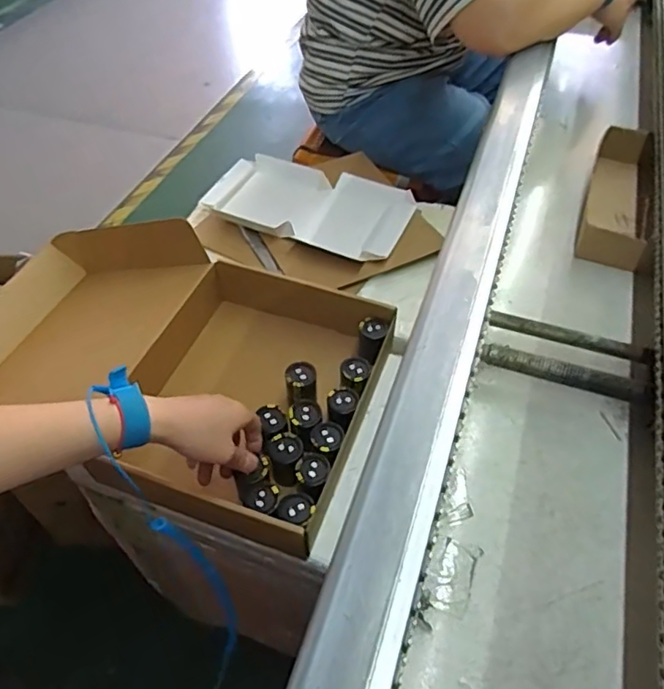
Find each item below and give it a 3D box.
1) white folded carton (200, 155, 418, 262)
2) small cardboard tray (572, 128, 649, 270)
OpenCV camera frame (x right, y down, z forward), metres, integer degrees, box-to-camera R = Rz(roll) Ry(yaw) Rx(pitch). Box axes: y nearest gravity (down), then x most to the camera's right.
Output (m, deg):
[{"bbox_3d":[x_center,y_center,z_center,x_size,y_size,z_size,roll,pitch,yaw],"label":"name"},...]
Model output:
[{"bbox_3d":[-0.030,-0.210,0.867,0.295,0.039,0.163,22,53,18],"label":"white folded carton"},{"bbox_3d":[0.344,-0.181,0.696,0.070,0.043,0.239,18,52,15],"label":"small cardboard tray"}]

